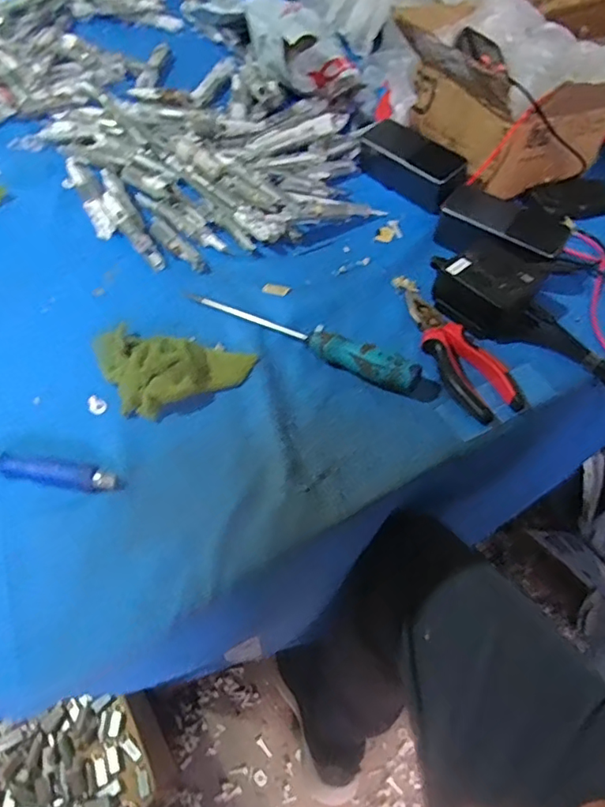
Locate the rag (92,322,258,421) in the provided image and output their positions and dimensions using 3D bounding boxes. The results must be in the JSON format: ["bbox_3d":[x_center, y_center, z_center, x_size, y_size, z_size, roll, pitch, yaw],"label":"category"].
[{"bbox_3d":[-0.118,-0.029,0.465,0.132,0.031,0.082,12,54,5],"label":"rag"}]

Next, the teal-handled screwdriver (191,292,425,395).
[{"bbox_3d":[0.000,-0.070,0.505,0.233,0.036,0.028,30,57,17],"label":"teal-handled screwdriver"}]

